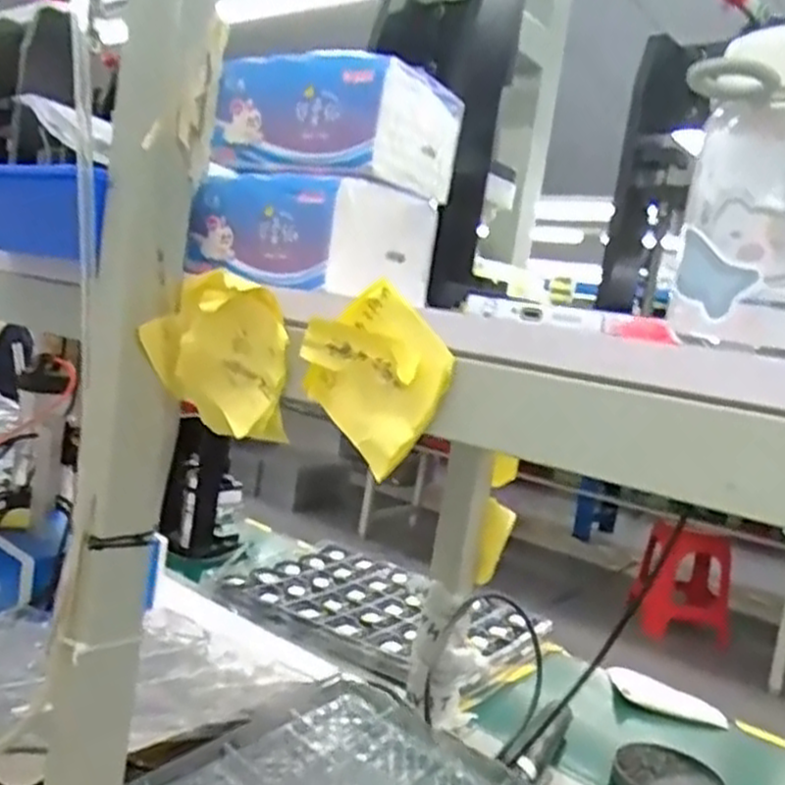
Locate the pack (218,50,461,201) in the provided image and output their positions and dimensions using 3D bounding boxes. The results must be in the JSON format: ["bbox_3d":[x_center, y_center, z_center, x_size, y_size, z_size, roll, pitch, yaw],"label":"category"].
[{"bbox_3d":[-0.039,-0.174,0.518,0.131,0.074,0.104,13,8,36],"label":"pack"}]

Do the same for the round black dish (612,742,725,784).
[{"bbox_3d":[0.291,0.408,0.818,0.114,0.034,0.099,12,7,30],"label":"round black dish"}]

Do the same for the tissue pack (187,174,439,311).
[{"bbox_3d":[-0.055,-0.102,0.514,0.133,0.063,0.097,13,9,41],"label":"tissue pack"}]

